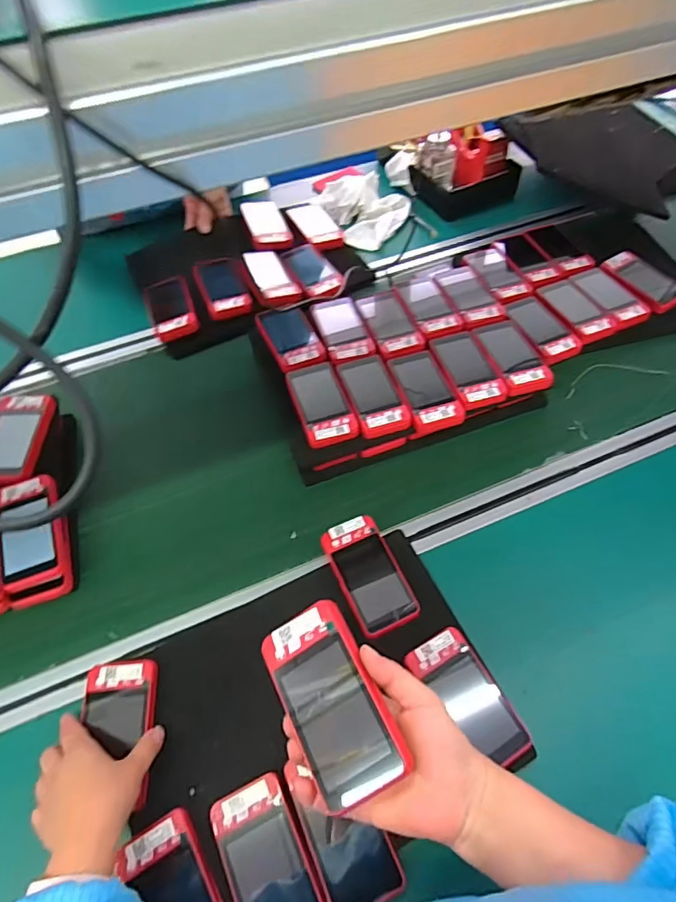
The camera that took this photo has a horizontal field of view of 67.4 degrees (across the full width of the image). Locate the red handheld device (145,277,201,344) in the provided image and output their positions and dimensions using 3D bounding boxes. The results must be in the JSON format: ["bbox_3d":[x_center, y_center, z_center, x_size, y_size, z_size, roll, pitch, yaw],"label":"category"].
[{"bbox_3d":[-0.247,-0.213,0.755,0.064,0.016,0.106,-19,59,-10],"label":"red handheld device"}]

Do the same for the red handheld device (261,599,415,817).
[{"bbox_3d":[-0.003,0.166,0.344,0.061,0.021,0.114,-35,61,8],"label":"red handheld device"}]

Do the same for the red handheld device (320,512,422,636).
[{"bbox_3d":[0.033,0.133,0.542,0.063,0.020,0.118,-23,60,-12],"label":"red handheld device"}]

